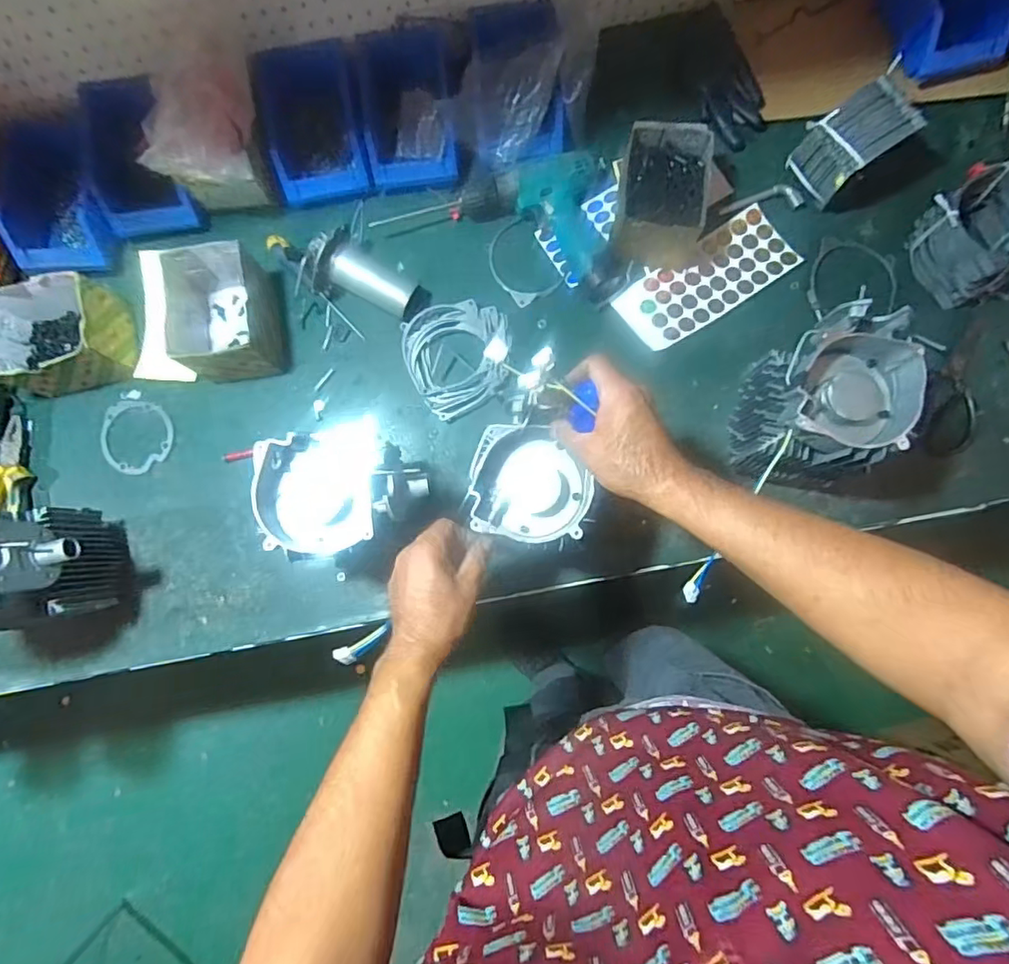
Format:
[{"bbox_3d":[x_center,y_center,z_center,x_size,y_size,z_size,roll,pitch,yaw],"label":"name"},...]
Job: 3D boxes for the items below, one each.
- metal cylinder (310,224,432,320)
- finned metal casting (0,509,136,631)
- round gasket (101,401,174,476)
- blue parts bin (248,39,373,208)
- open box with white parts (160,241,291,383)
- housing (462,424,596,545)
[{"bbox_3d":[-0.176,-0.274,0.731,0.166,0.083,0.085,20,83,-9],"label":"metal cylinder"},{"bbox_3d":[-0.540,0.098,0.639,0.165,0.213,0.124,-7,83,0],"label":"finned metal casting"},{"bbox_3d":[-0.507,-0.061,0.760,0.108,0.007,0.097,13,83,3],"label":"round gasket"},{"bbox_3d":[-0.248,-0.468,0.732,0.131,0.102,0.150,-8,83,0],"label":"blue parts bin"},{"bbox_3d":[-0.365,-0.225,0.728,0.132,0.092,0.172,-7,83,0],"label":"open box with white parts"},{"bbox_3d":[0.026,0.002,0.539,0.112,0.040,0.107,7,83,2],"label":"housing"}]

